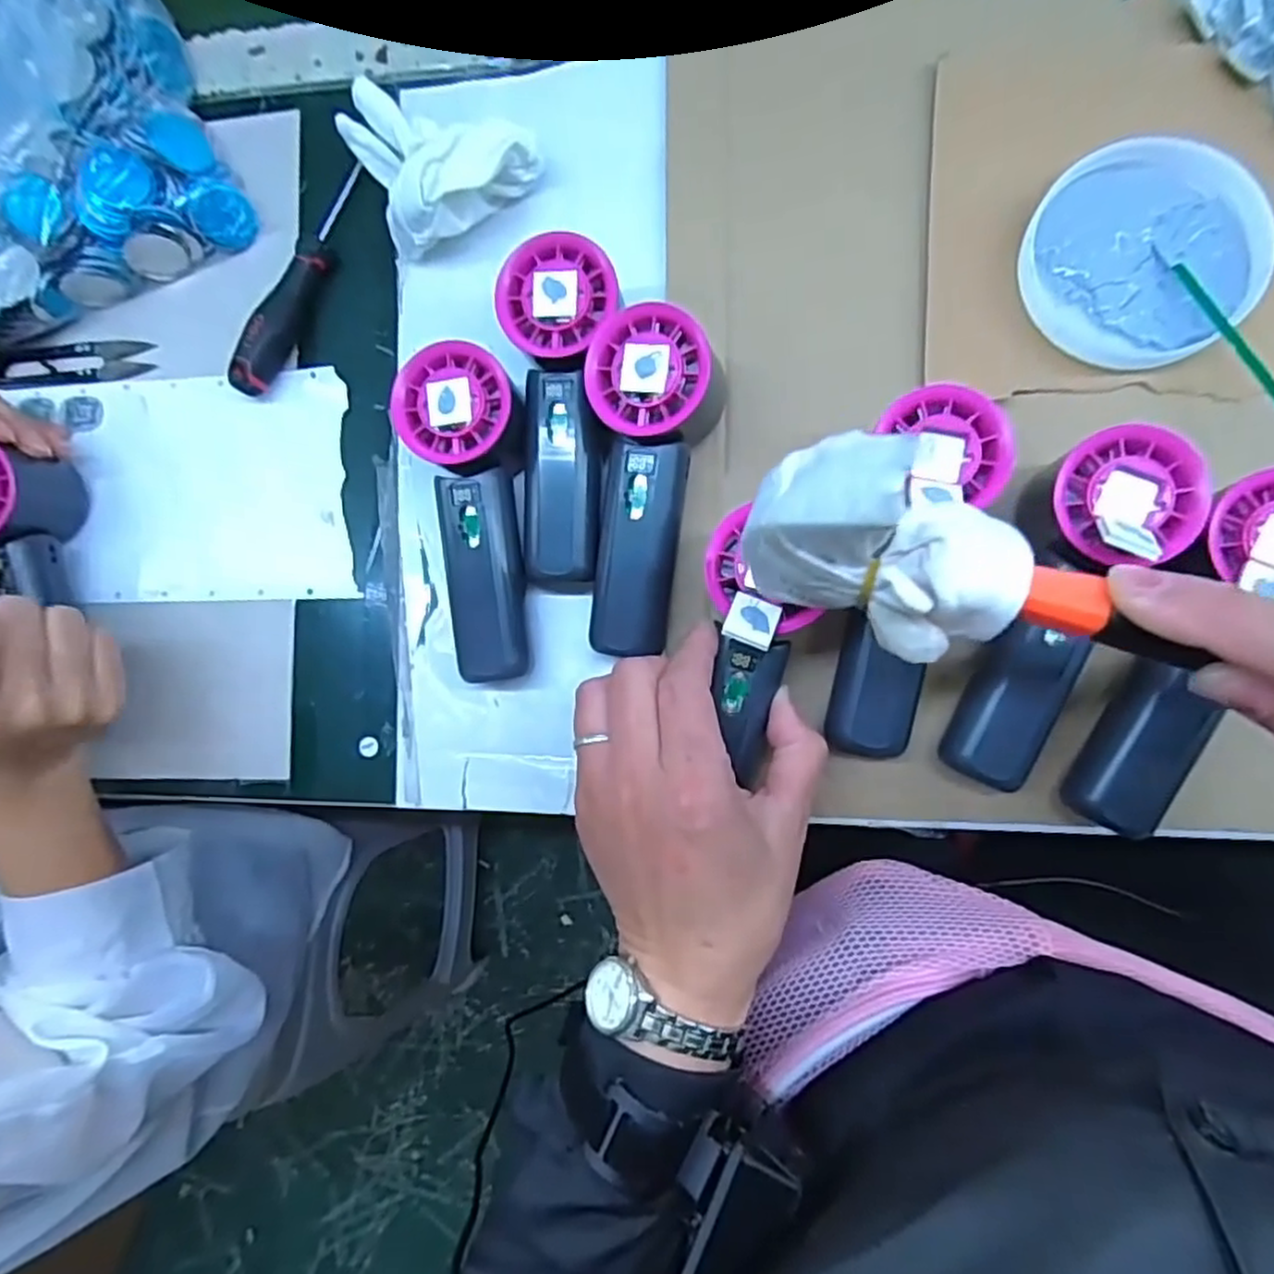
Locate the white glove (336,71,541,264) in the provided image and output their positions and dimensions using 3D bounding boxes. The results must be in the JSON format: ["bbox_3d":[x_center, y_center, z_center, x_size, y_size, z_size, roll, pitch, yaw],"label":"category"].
[{"bbox_3d":[-0.107,-0.257,0.378,0.084,0.050,0.093,-33,81,4],"label":"white glove"}]

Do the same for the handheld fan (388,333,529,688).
[{"bbox_3d":[-0.075,-0.058,0.359,0.058,0.055,0.156,-8,83,7],"label":"handheld fan"}]

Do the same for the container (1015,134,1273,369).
[{"bbox_3d":[0.234,-0.176,0.338,0.100,0.018,0.098,-1,84,8],"label":"container"}]

